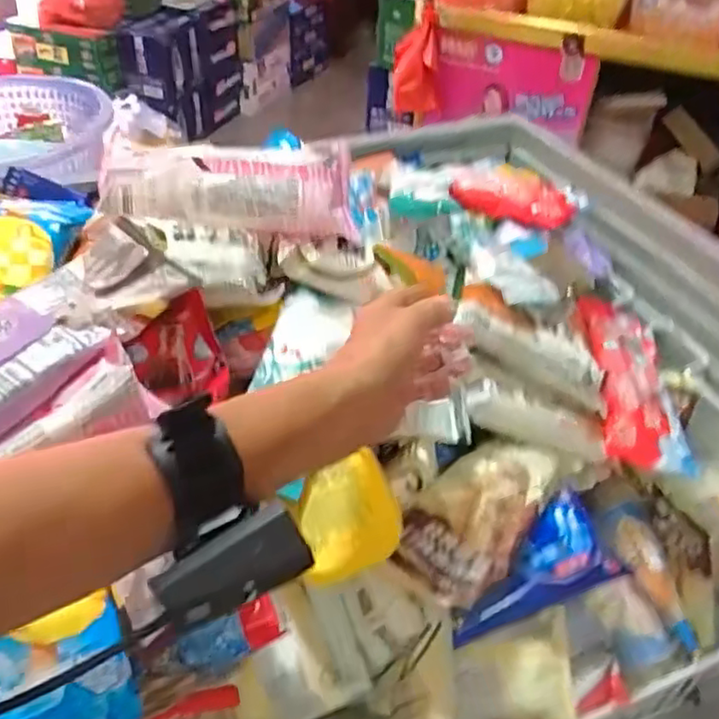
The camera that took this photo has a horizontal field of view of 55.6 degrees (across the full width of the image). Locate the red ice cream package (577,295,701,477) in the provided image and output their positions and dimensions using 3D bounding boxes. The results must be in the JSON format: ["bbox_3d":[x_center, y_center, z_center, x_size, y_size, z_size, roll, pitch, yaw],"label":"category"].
[{"bbox_3d":[0.240,0.016,0.606,0.066,0.034,0.193,3,42,0],"label":"red ice cream package"}]

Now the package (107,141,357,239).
[{"bbox_3d":[-0.099,-0.131,0.525,0.189,0.052,0.067,-4,42,-9],"label":"package"}]

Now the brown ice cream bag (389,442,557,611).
[{"bbox_3d":[0.085,0.105,0.489,0.074,0.019,0.164,25,46,22],"label":"brown ice cream bag"}]

